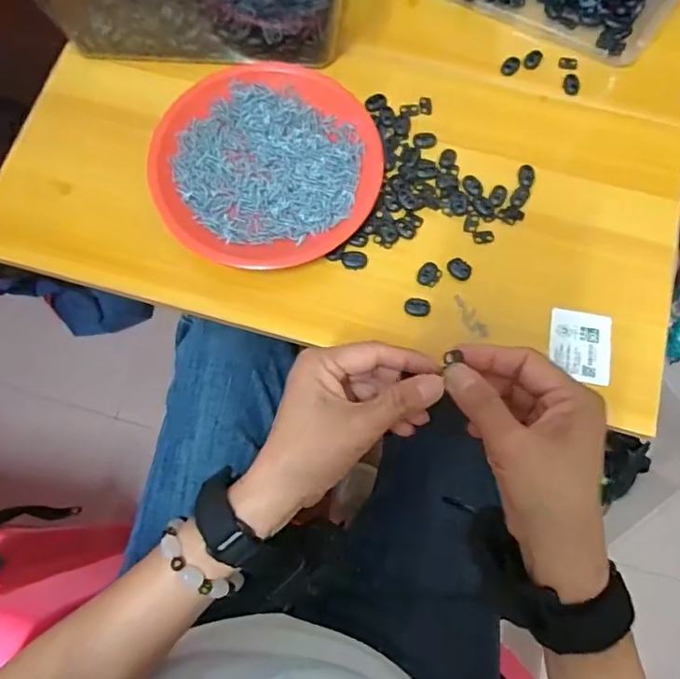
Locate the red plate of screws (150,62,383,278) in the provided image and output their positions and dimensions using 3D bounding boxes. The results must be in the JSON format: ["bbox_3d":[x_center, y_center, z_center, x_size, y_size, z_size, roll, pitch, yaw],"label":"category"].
[{"bbox_3d":[-0.063,-0.154,0.461,0.189,0.024,0.182,-3,74,-2],"label":"red plate of screws"}]

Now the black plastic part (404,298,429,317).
[{"bbox_3d":[0.065,-0.027,0.441,0.021,0.006,0.014,11,74,2],"label":"black plastic part"}]

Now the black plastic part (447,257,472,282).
[{"bbox_3d":[0.103,-0.061,0.449,0.021,0.004,0.016,34,77,8],"label":"black plastic part"}]

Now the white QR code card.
[{"bbox_3d":[0.200,0.005,0.434,0.050,0.004,0.057,10,74,2],"label":"white QR code card"}]

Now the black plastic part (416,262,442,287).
[{"bbox_3d":[0.076,-0.055,0.447,0.018,0.004,0.021,32,76,8],"label":"black plastic part"}]

